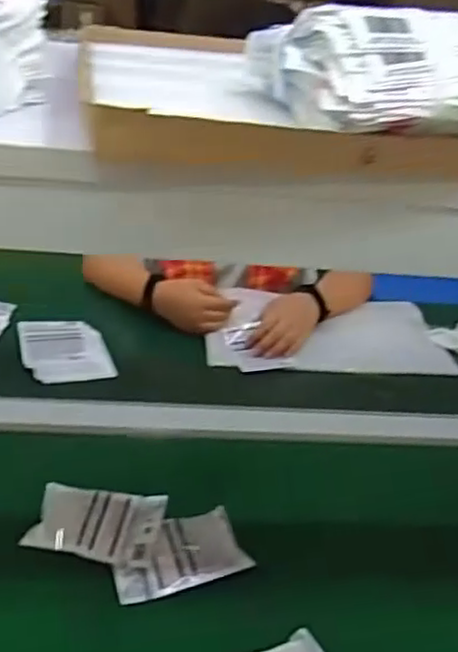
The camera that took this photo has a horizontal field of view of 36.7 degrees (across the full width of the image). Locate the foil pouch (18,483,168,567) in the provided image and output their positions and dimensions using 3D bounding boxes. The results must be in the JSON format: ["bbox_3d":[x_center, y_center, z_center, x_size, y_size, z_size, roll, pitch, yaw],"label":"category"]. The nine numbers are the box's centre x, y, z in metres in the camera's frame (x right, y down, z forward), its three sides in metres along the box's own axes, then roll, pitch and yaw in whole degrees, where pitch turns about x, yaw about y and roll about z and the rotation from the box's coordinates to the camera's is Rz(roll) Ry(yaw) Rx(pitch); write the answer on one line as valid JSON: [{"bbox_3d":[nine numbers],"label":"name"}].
[{"bbox_3d":[-0.141,0.210,0.744,0.131,0.024,0.090,8,29,2],"label":"foil pouch"}]

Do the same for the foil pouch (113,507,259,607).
[{"bbox_3d":[-0.054,0.235,0.719,0.129,0.027,0.083,-4,30,-18],"label":"foil pouch"}]

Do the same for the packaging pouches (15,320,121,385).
[{"bbox_3d":[-0.247,0.031,1.042,0.124,0.011,0.172,-7,31,-24],"label":"packaging pouches"}]

